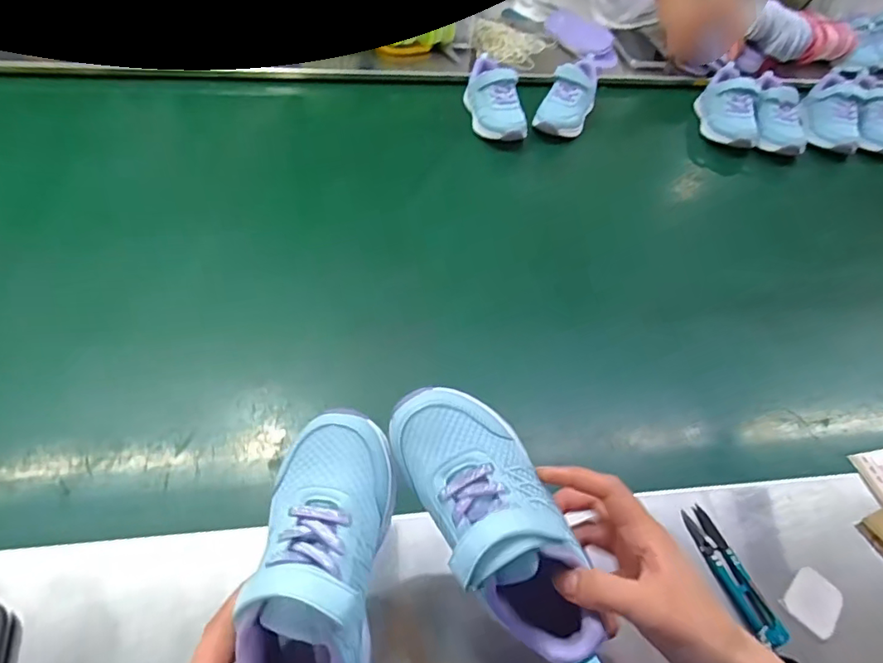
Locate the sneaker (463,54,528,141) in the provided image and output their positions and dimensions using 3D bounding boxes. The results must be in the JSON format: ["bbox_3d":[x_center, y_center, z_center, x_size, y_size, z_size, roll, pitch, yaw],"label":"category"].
[{"bbox_3d":[0.086,-0.384,0.871,0.072,0.084,0.174,-6,50,-11],"label":"sneaker"}]

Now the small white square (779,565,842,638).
[{"bbox_3d":[0.296,0.214,0.418,0.046,0.004,0.038,-35,67,-24],"label":"small white square"}]

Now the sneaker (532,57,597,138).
[{"bbox_3d":[0.219,-0.394,0.888,0.071,0.067,0.190,24,66,15],"label":"sneaker"}]

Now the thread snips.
[{"bbox_3d":[0.234,0.193,0.424,0.024,0.013,0.106,-13,51,-16],"label":"thread snips"}]

